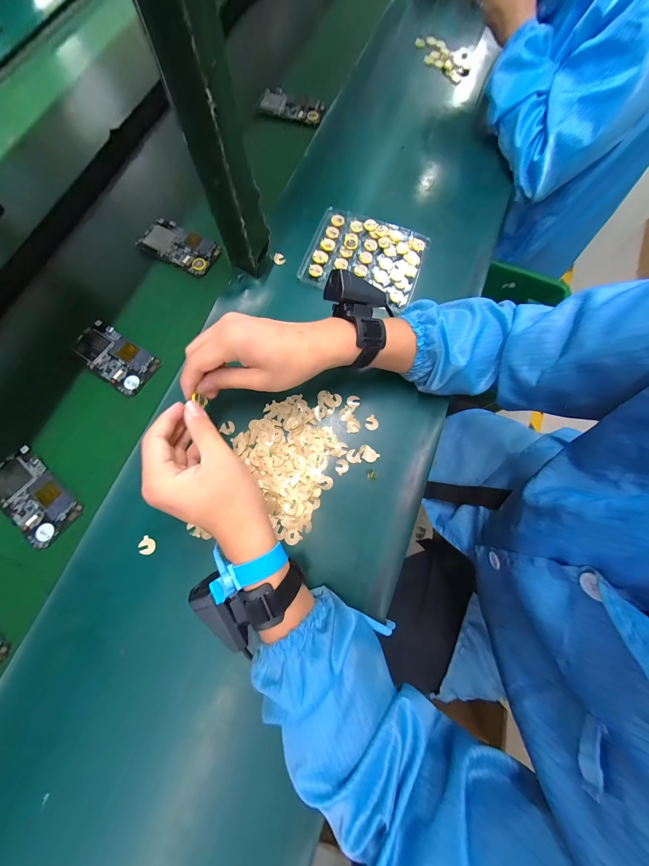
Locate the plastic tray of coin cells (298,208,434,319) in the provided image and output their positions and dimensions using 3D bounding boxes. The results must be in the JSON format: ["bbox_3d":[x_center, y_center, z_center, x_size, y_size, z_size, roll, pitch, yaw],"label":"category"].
[{"bbox_3d":[0.063,-0.267,0.423,0.167,0.019,0.140,21,78,4],"label":"plastic tray of coin cells"}]

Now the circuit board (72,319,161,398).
[{"bbox_3d":[-0.295,-0.108,0.390,0.121,0.006,0.063,35,79,7],"label":"circuit board"}]

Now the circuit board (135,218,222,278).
[{"bbox_3d":[-0.229,-0.294,0.437,0.128,0.008,0.066,28,78,5],"label":"circuit board"}]

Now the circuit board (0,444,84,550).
[{"bbox_3d":[-0.361,0.076,0.340,0.125,0.004,0.065,40,80,8],"label":"circuit board"}]

